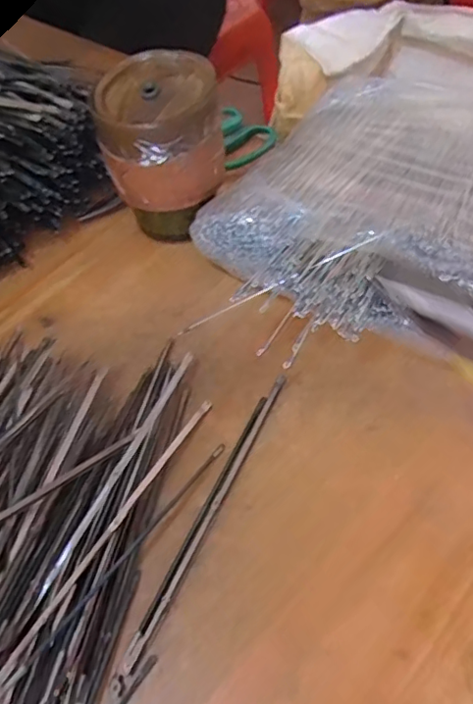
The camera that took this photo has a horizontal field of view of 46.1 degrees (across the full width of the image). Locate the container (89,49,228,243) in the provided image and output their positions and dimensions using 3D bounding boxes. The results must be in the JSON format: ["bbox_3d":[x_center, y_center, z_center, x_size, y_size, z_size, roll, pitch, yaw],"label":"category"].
[{"bbox_3d":[-0.050,-0.141,0.406,0.084,0.111,0.080,-2,53,3],"label":"container"}]

